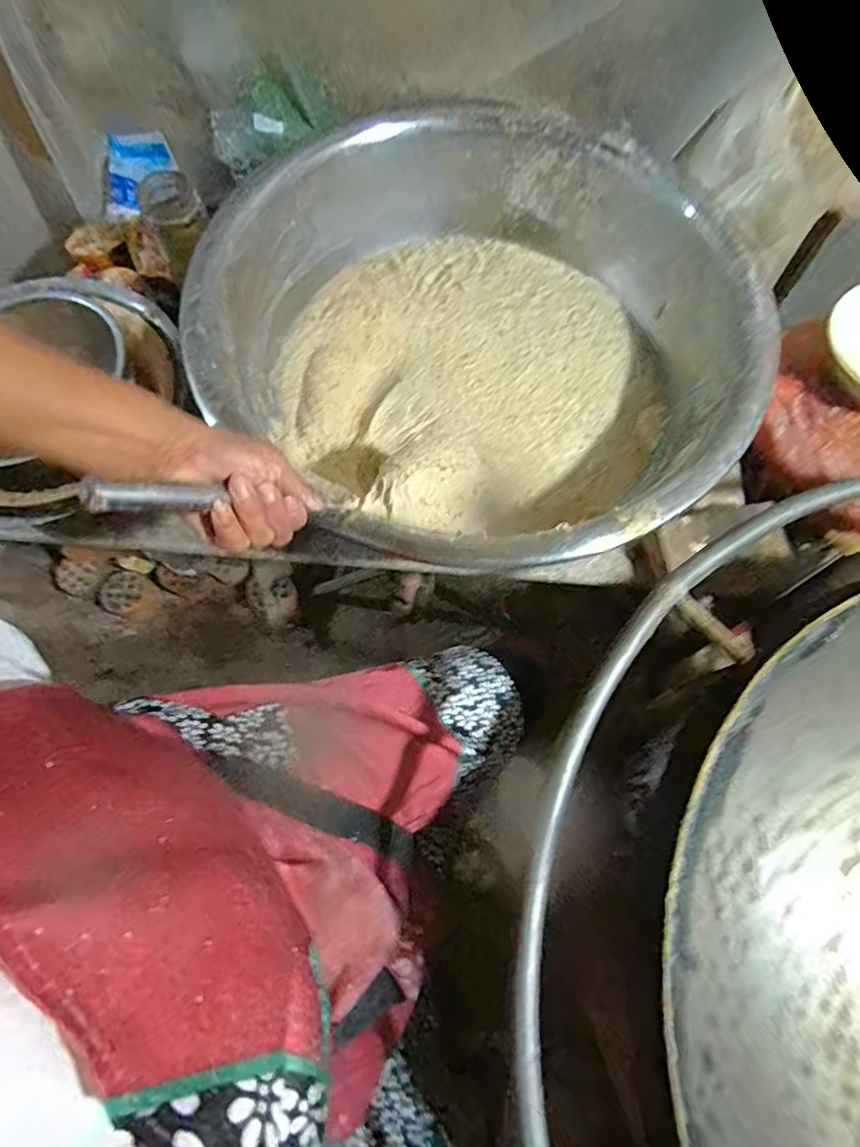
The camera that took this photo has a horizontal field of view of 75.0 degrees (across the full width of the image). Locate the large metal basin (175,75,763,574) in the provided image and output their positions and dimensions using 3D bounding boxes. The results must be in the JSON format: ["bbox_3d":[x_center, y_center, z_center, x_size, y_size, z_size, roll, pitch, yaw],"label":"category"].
[{"bbox_3d":[0.057,-0.270,0.650,0.552,0.154,0.565,0,71,0],"label":"large metal basin"}]

